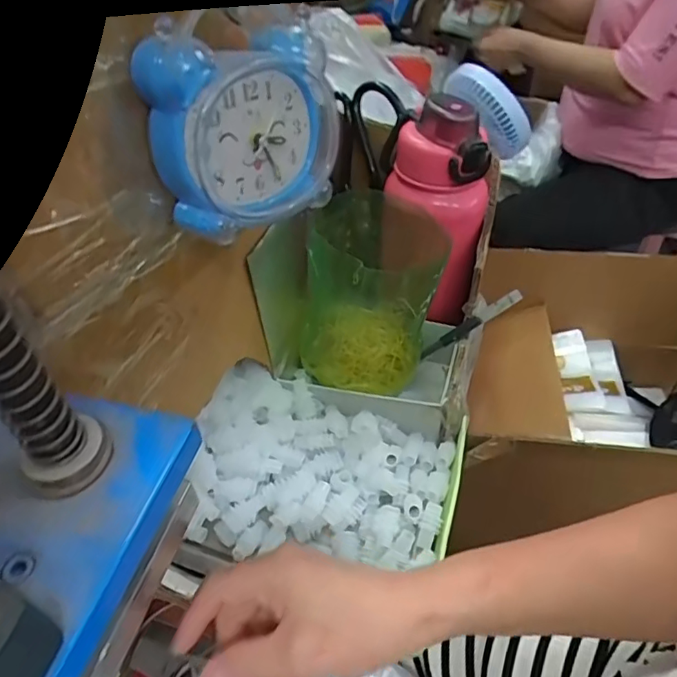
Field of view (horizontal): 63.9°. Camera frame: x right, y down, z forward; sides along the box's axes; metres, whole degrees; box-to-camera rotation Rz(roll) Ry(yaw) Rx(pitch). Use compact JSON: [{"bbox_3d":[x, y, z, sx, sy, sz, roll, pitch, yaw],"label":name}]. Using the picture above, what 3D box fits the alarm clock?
[{"bbox_3d":[-0.043,-0.108,0.278,0.098,0.091,0.038,-36,54,-29],"label":"alarm clock"}]

